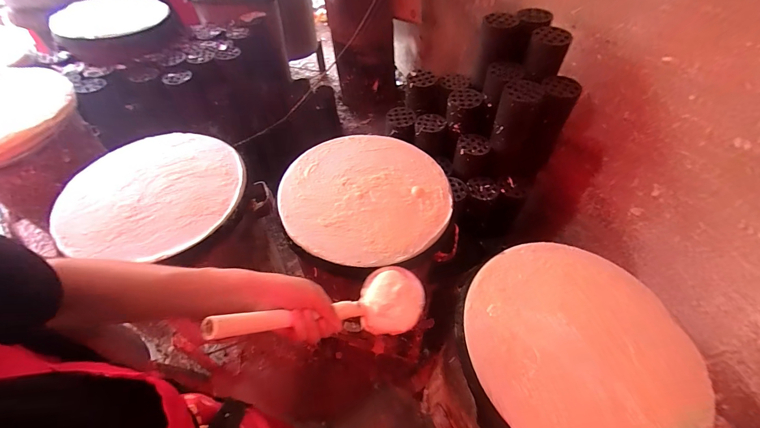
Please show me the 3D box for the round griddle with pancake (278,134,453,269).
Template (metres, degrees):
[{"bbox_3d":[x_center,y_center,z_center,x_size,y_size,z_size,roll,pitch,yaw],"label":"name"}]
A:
[{"bbox_3d":[-0.030,-0.052,0.714,0.356,0.016,0.369,1,53,-1],"label":"round griddle with pancake"}]

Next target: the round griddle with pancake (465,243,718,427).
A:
[{"bbox_3d":[0.321,0.200,0.531,0.345,0.027,0.340,1,53,-1],"label":"round griddle with pancake"}]

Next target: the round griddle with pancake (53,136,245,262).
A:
[{"bbox_3d":[-0.497,-0.056,0.715,0.355,0.023,0.346,1,53,-1],"label":"round griddle with pancake"}]

